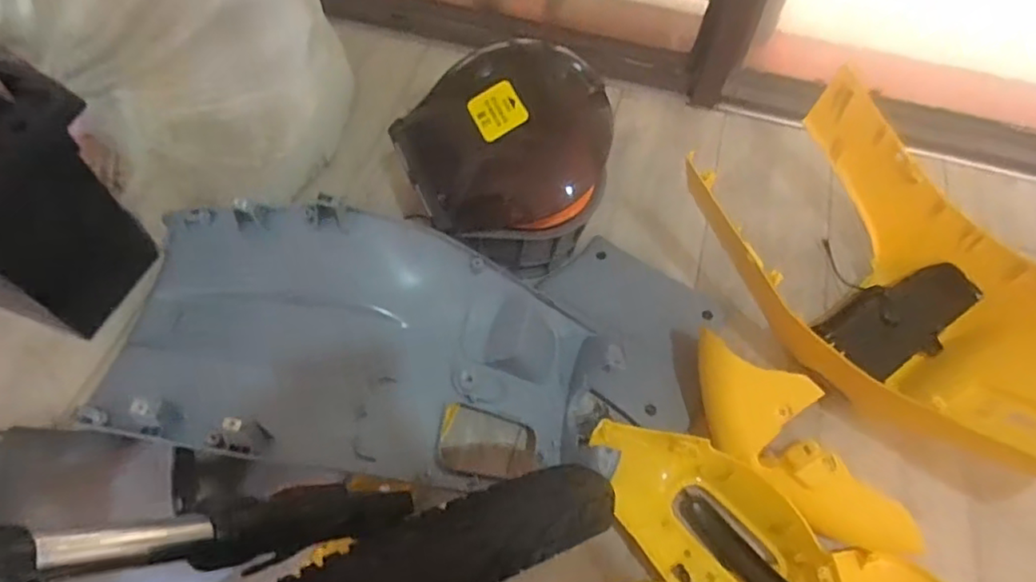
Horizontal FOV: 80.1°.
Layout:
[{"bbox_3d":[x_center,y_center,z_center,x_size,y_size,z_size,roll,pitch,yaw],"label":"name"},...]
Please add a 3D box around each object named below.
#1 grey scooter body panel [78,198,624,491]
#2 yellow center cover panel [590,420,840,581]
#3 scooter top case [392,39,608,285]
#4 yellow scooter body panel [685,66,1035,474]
[{"bbox_3d":[-0.193,0.087,0.782,0.634,0.191,0.304,7,60,5],"label":"grey scooter body panel"},{"bbox_3d":[0.246,0.298,0.742,0.163,0.085,0.376,-39,66,-20],"label":"yellow center cover panel"},{"bbox_3d":[-0.027,-0.216,0.940,0.298,0.238,0.354,-3,60,-1],"label":"scooter top case"},{"bbox_3d":[0.548,0.033,0.846,0.334,0.237,0.629,-38,66,-19],"label":"yellow scooter body panel"}]

